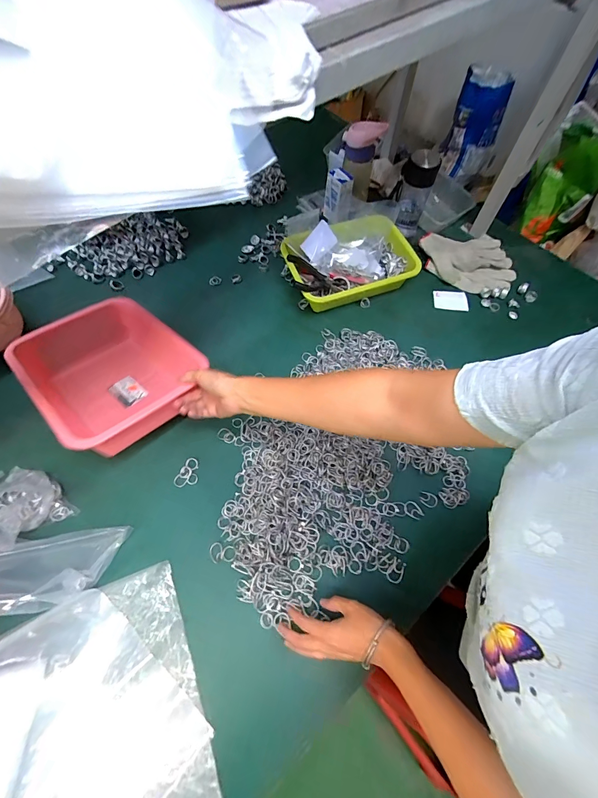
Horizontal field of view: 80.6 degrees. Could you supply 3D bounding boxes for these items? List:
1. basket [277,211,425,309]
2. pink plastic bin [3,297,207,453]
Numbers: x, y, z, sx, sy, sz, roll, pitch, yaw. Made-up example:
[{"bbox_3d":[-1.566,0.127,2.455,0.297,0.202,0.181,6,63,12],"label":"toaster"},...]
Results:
[{"bbox_3d":[0.114,-0.297,0.784,0.280,0.078,0.195,-17,64,-10],"label":"basket"},{"bbox_3d":[-0.315,-0.045,0.600,0.307,0.092,0.227,35,59,30],"label":"pink plastic bin"}]

